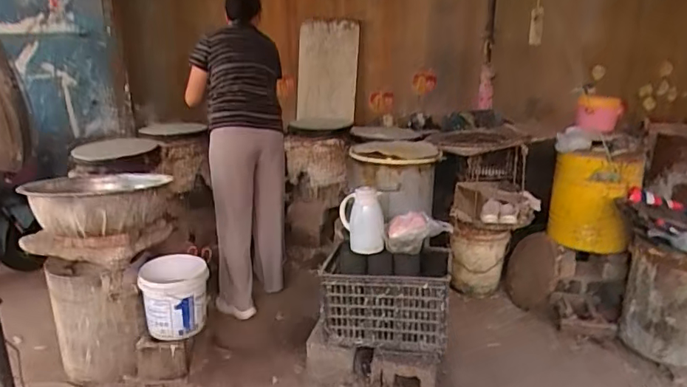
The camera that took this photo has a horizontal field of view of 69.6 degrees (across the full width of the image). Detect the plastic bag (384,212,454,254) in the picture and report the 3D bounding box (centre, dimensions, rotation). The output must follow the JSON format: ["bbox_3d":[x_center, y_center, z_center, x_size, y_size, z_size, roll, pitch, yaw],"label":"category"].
[{"bbox_3d":[0.263,0.143,1.731,0.226,0.123,0.108,6,19,16],"label":"plastic bag"}]

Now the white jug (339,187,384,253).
[{"bbox_3d":[0.064,0.090,1.777,0.146,0.220,0.146,-1,18,-5],"label":"white jug"}]

